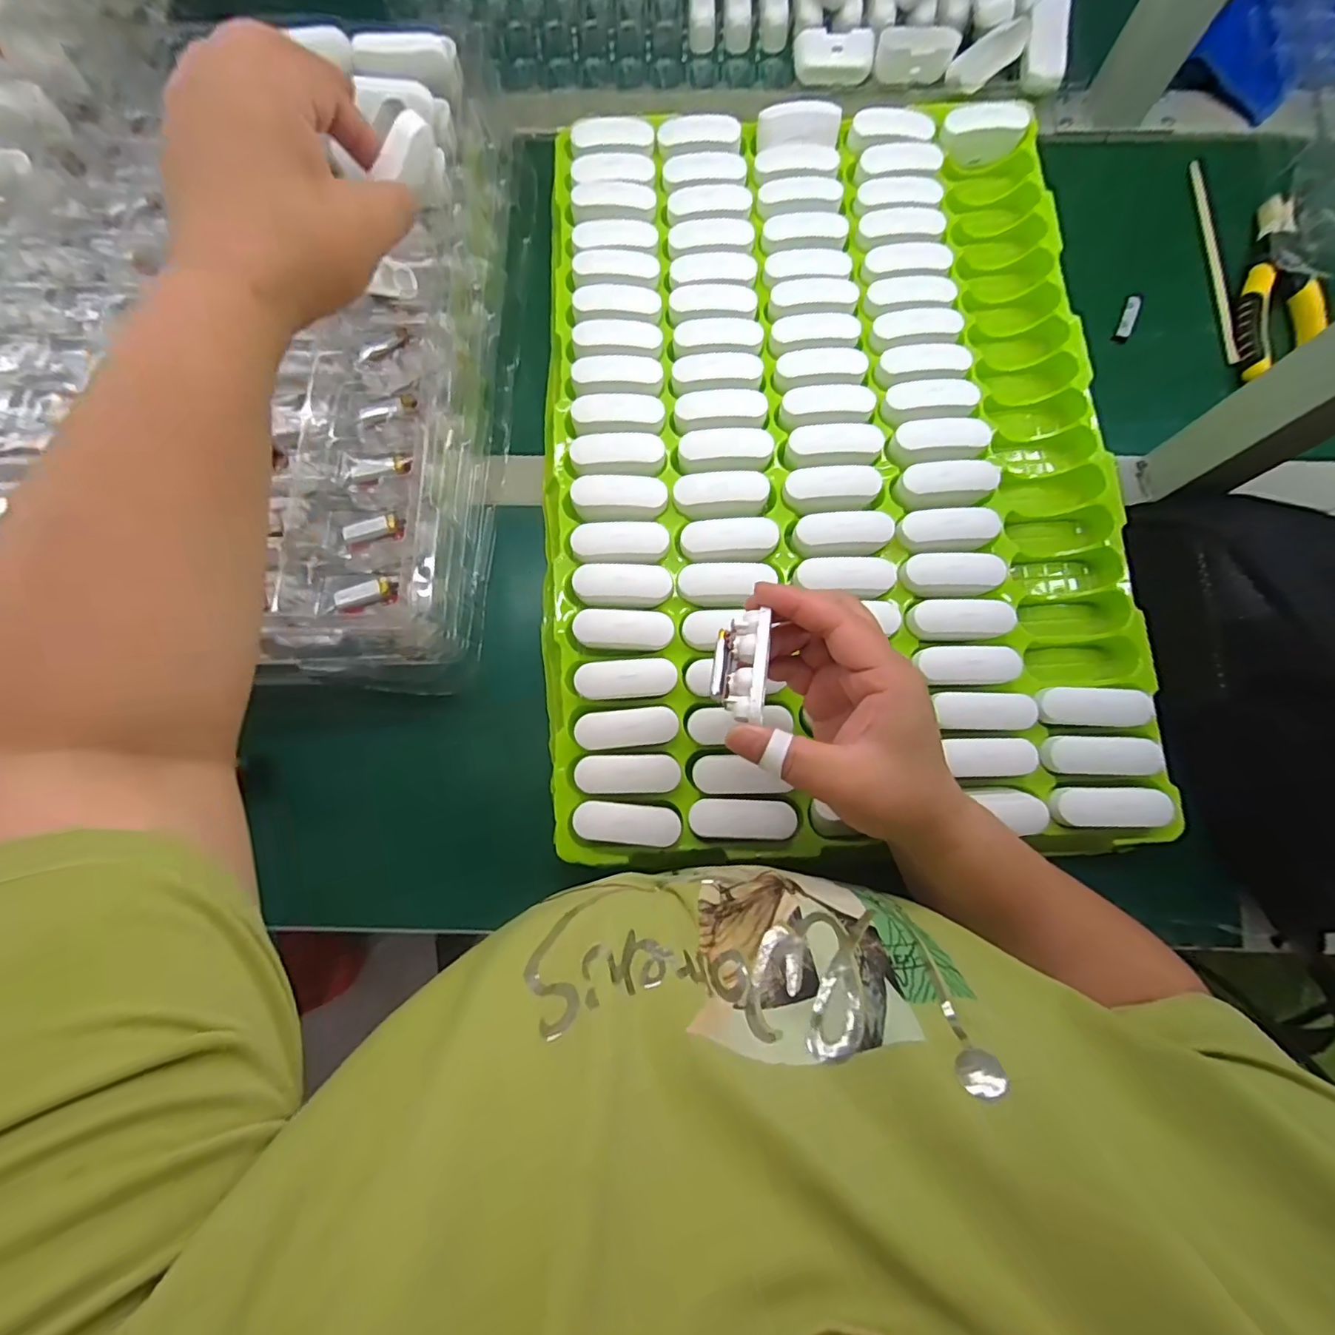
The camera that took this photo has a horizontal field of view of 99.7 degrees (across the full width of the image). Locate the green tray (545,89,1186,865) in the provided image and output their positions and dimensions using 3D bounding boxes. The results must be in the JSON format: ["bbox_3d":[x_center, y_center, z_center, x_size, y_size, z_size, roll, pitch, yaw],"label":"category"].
[{"bbox_3d":[0.107,-0.158,0.406,0.387,0.044,0.545,-2,79,-1],"label":"green tray"}]

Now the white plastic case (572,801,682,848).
[{"bbox_3d":[-0.025,0.097,0.351,0.064,0.014,0.023,6,79,1],"label":"white plastic case"}]

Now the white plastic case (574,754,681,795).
[{"bbox_3d":[-0.025,0.068,0.357,0.064,0.013,0.024,-1,79,0],"label":"white plastic case"}]

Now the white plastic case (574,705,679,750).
[{"bbox_3d":[-0.026,0.039,0.361,0.063,0.016,0.024,-7,79,-2],"label":"white plastic case"}]

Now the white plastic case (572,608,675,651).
[{"bbox_3d":[-0.028,-0.025,0.367,0.063,0.012,0.024,1,79,0],"label":"white plastic case"}]

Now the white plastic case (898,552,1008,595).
[{"bbox_3d":[0.194,-0.064,0.384,0.066,0.025,0.027,-1,79,0],"label":"white plastic case"}]

